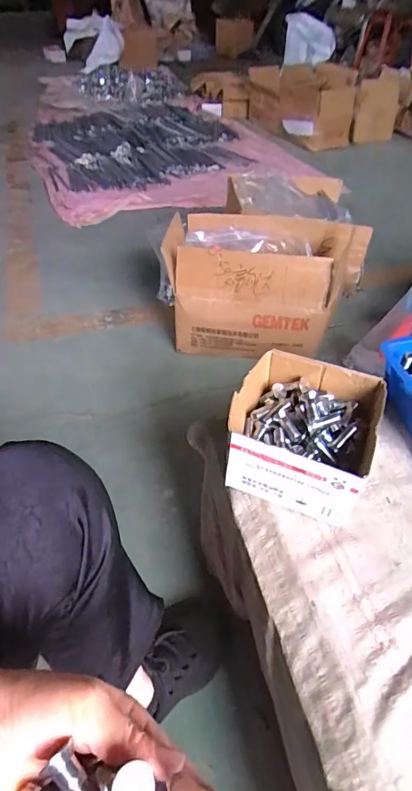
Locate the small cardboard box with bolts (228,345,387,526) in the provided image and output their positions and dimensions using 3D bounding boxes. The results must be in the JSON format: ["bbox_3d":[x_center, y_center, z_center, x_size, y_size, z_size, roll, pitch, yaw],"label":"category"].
[{"bbox_3d":[0.102,0.038,0.498,0.137,0.080,0.148,18,45,16],"label":"small cardboard box with bolts"}]

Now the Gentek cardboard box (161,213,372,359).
[{"bbox_3d":[0.157,-0.286,1.152,0.485,0.231,0.311,5,44,5],"label":"Gentek cardboard box"}]

